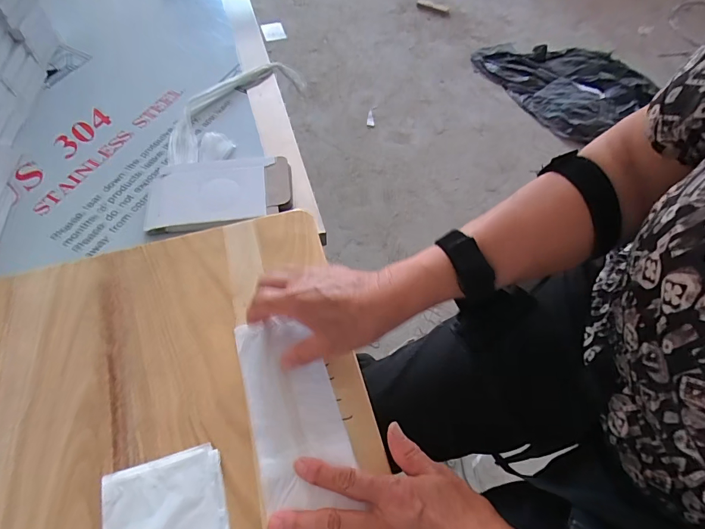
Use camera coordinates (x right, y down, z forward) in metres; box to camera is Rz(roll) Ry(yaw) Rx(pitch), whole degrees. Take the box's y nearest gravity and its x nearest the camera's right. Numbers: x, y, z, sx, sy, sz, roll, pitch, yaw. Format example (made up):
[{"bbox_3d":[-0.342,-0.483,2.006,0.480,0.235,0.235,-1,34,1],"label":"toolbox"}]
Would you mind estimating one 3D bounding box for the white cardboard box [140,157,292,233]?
[{"bbox_3d":[-0.175,-0.097,0.523,0.185,0.021,0.106,-11,61,-8],"label":"white cardboard box"}]

